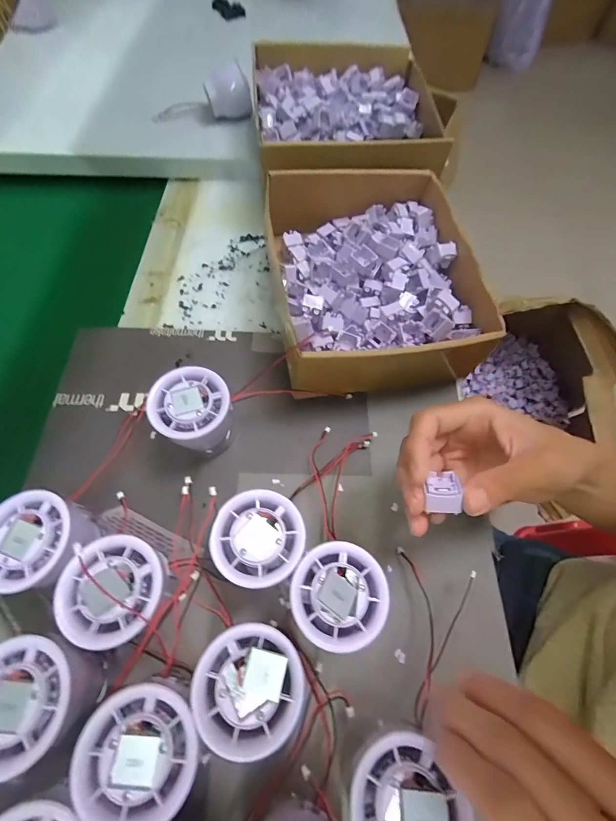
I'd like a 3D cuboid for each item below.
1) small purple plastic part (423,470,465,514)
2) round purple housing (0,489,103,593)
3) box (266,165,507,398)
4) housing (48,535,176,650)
[{"bbox_3d":[0.074,0.044,0.201,0.019,0.010,0.023,7,63,2],"label":"small purple plastic part"},{"bbox_3d":[-0.172,0.088,0.244,0.055,0.053,0.055,1,63,-1],"label":"round purple housing"},{"bbox_3d":[0.060,-0.122,0.346,0.179,0.080,0.236,-6,63,-5],"label":"box"},{"bbox_3d":[-0.114,0.114,0.232,0.058,0.056,0.057,1,63,-1],"label":"housing"}]

